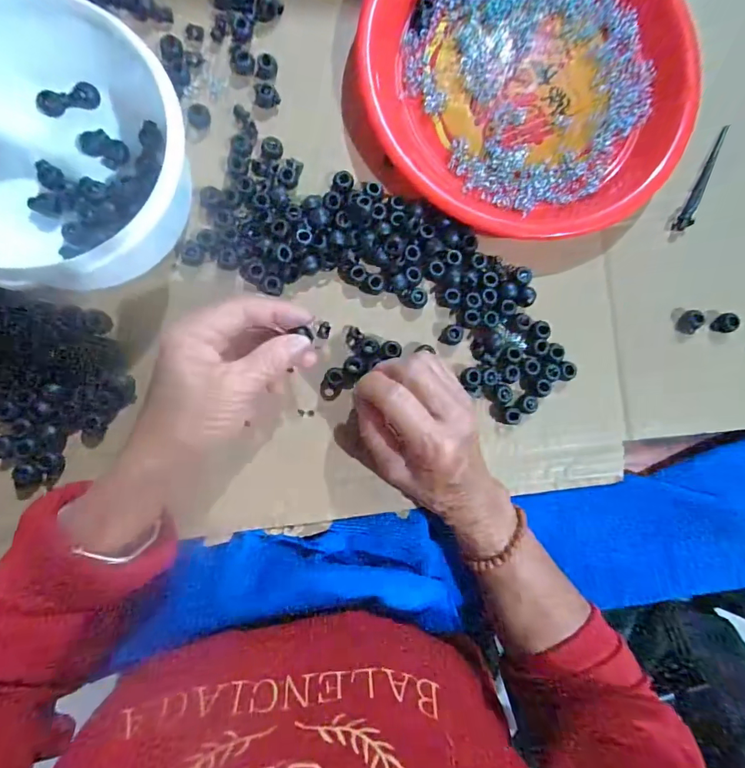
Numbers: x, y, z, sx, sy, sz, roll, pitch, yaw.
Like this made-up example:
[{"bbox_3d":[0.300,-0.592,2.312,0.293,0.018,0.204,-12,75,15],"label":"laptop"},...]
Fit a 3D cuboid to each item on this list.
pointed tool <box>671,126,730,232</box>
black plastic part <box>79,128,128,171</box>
[{"bbox_3d":[0.277,-0.171,0.363,0.009,0.014,0.101,29,85,-6],"label":"pointed tool"},{"bbox_3d":[-0.188,-0.165,0.307,0.030,0.012,0.019,30,85,-6],"label":"black plastic part"}]

